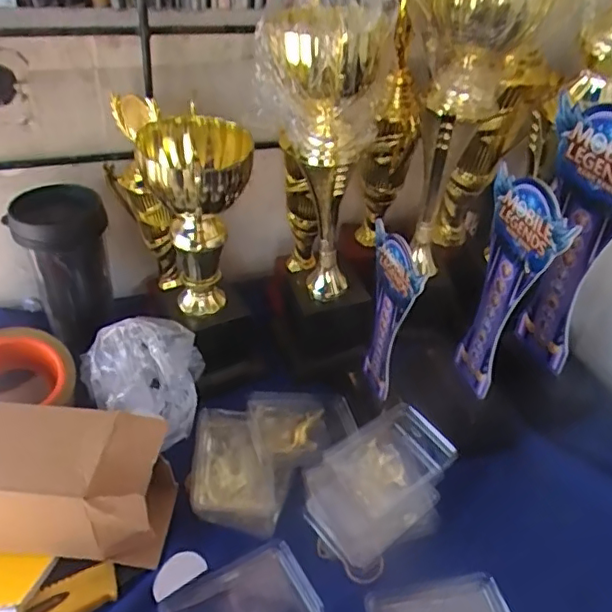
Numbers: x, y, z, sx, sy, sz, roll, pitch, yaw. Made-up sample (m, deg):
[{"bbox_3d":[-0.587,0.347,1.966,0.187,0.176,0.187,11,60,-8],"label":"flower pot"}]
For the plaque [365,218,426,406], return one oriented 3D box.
[{"bbox_3d":[0.074,0.008,0.521,0.020,0.148,0.078,-2,38,-9],"label":"plaque"}]

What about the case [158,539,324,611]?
[{"bbox_3d":[-0.049,0.225,0.431,0.106,0.021,0.070,-18,42,-26],"label":"case"}]

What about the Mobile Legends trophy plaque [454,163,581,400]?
[{"bbox_3d":[0.174,-0.007,0.510,0.014,0.211,0.088,-8,39,-16],"label":"Mobile Legends trophy plaque"}]

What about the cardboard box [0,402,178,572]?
[{"bbox_3d":[-0.229,0.137,0.452,0.236,0.108,0.080,4,37,0],"label":"cardboard box"}]

